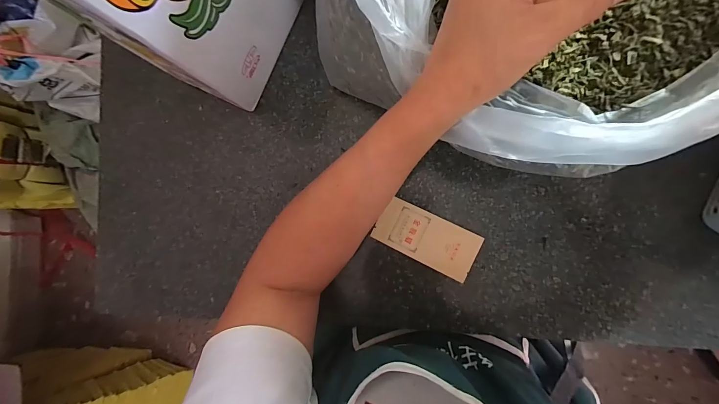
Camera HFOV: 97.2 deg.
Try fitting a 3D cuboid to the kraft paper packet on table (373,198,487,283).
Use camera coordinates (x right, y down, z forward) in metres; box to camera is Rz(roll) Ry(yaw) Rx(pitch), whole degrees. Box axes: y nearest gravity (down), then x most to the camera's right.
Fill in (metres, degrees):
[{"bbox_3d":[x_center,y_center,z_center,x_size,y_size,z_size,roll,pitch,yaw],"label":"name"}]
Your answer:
[{"bbox_3d":[0.073,0.038,0.343,0.105,0.013,0.052,26,93,6],"label":"kraft paper packet on table"}]

